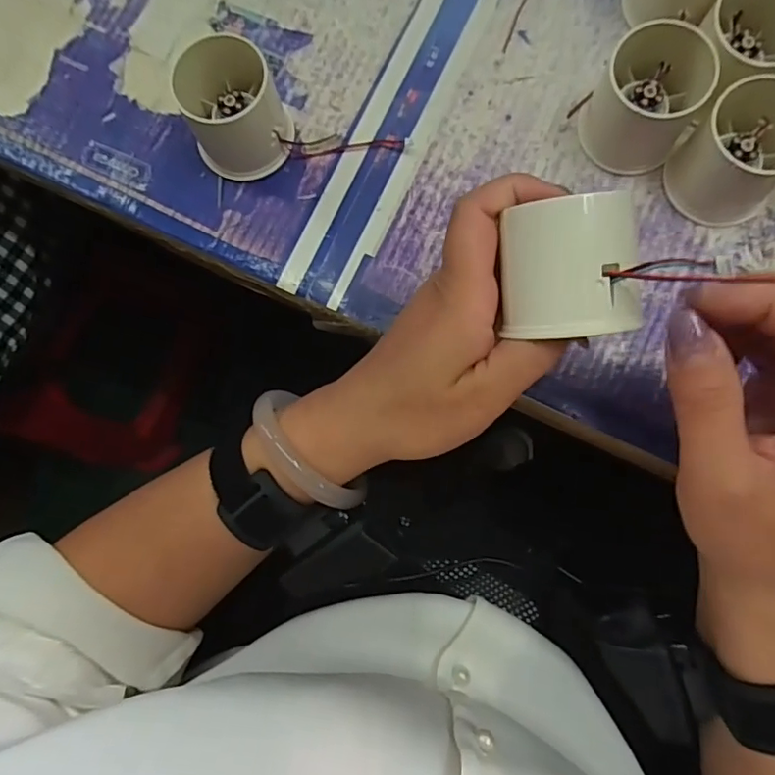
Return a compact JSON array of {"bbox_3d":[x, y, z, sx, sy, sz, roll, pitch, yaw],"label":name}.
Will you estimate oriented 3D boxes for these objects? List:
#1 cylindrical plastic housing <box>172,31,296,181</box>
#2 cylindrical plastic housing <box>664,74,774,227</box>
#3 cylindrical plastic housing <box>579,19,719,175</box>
[{"bbox_3d":[-0.086,-0.157,0.304,0.055,0.046,0.061,-25,83,1],"label":"cylindrical plastic housing"},{"bbox_3d":[0.186,-0.124,0.281,0.058,0.048,0.069,38,88,7],"label":"cylindrical plastic housing"},{"bbox_3d":[0.139,-0.155,0.288,0.053,0.050,0.062,30,87,7],"label":"cylindrical plastic housing"}]

